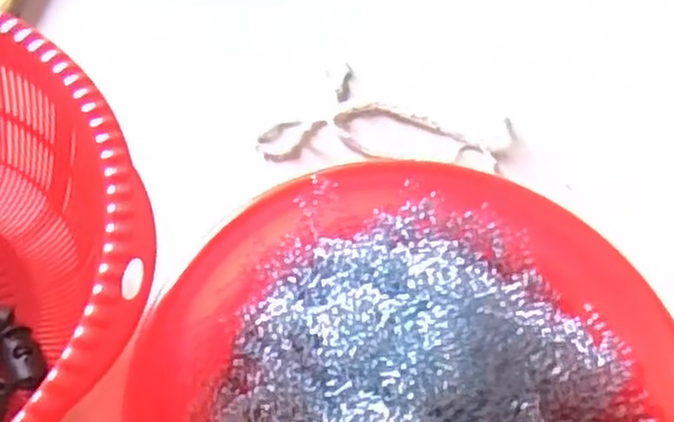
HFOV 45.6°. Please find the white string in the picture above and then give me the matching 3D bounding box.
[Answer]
[{"bbox_3d":[0.028,-0.050,0.427,0.133,0.004,0.063,3,58,-2],"label":"white string"}]

